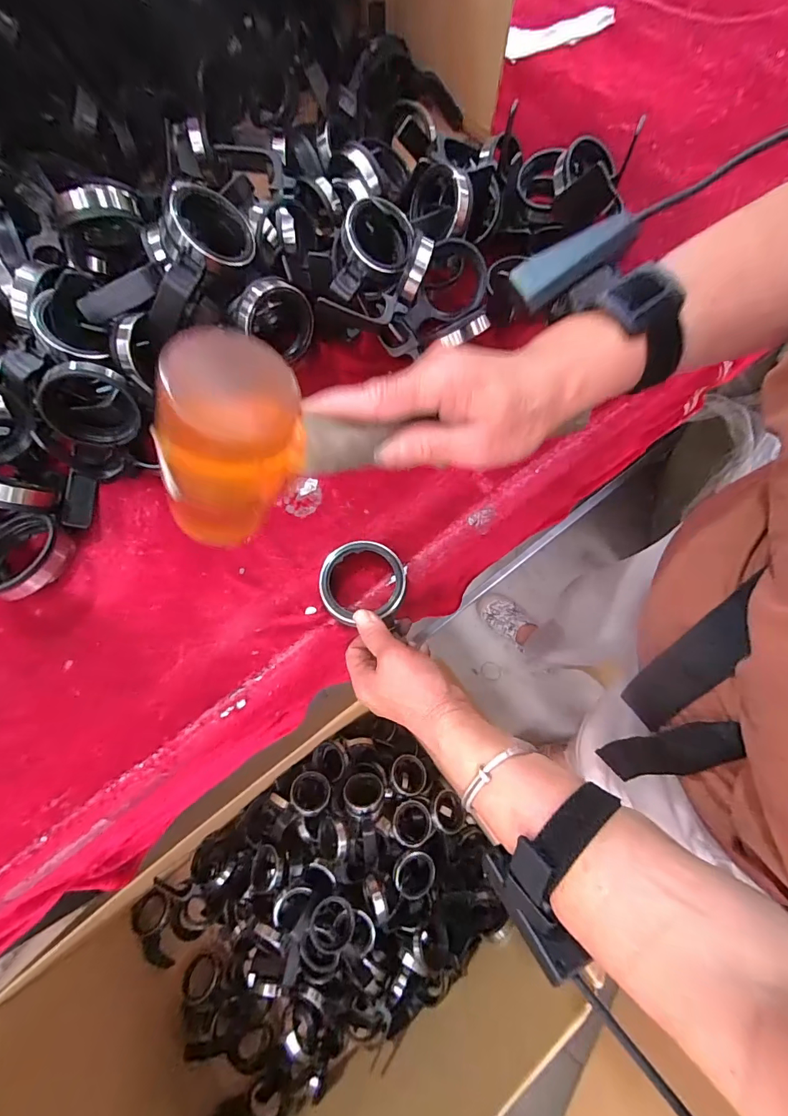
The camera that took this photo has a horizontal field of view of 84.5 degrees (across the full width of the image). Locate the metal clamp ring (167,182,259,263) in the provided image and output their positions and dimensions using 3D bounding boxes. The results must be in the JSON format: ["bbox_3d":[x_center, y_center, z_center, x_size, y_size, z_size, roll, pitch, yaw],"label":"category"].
[{"bbox_3d":[-0.162,-0.289,0.387,0.073,0.034,0.073,-20,91,-38],"label":"metal clamp ring"}]

